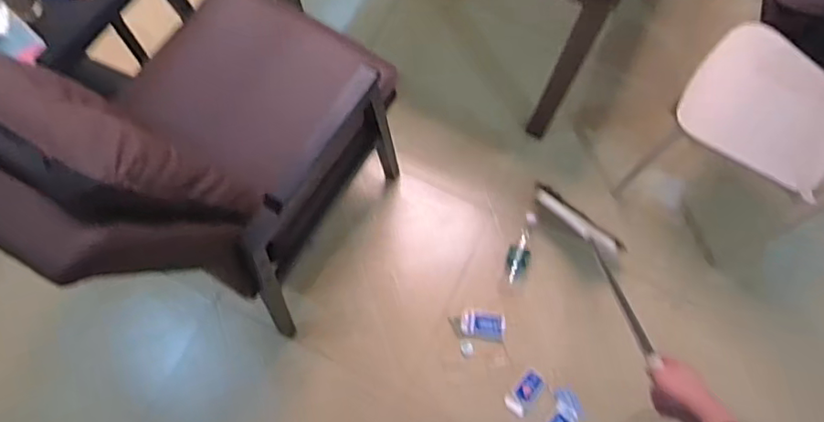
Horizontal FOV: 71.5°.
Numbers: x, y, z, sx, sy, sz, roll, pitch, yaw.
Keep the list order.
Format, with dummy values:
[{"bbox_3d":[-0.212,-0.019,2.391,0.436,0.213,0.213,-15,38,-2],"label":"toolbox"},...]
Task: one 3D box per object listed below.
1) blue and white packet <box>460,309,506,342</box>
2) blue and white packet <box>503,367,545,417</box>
[{"bbox_3d":[0.208,0.330,1.658,0.131,0.034,0.077,8,71,0],"label":"blue and white packet"},{"bbox_3d":[0.321,0.510,1.618,0.069,0.029,0.135,36,73,9],"label":"blue and white packet"}]

